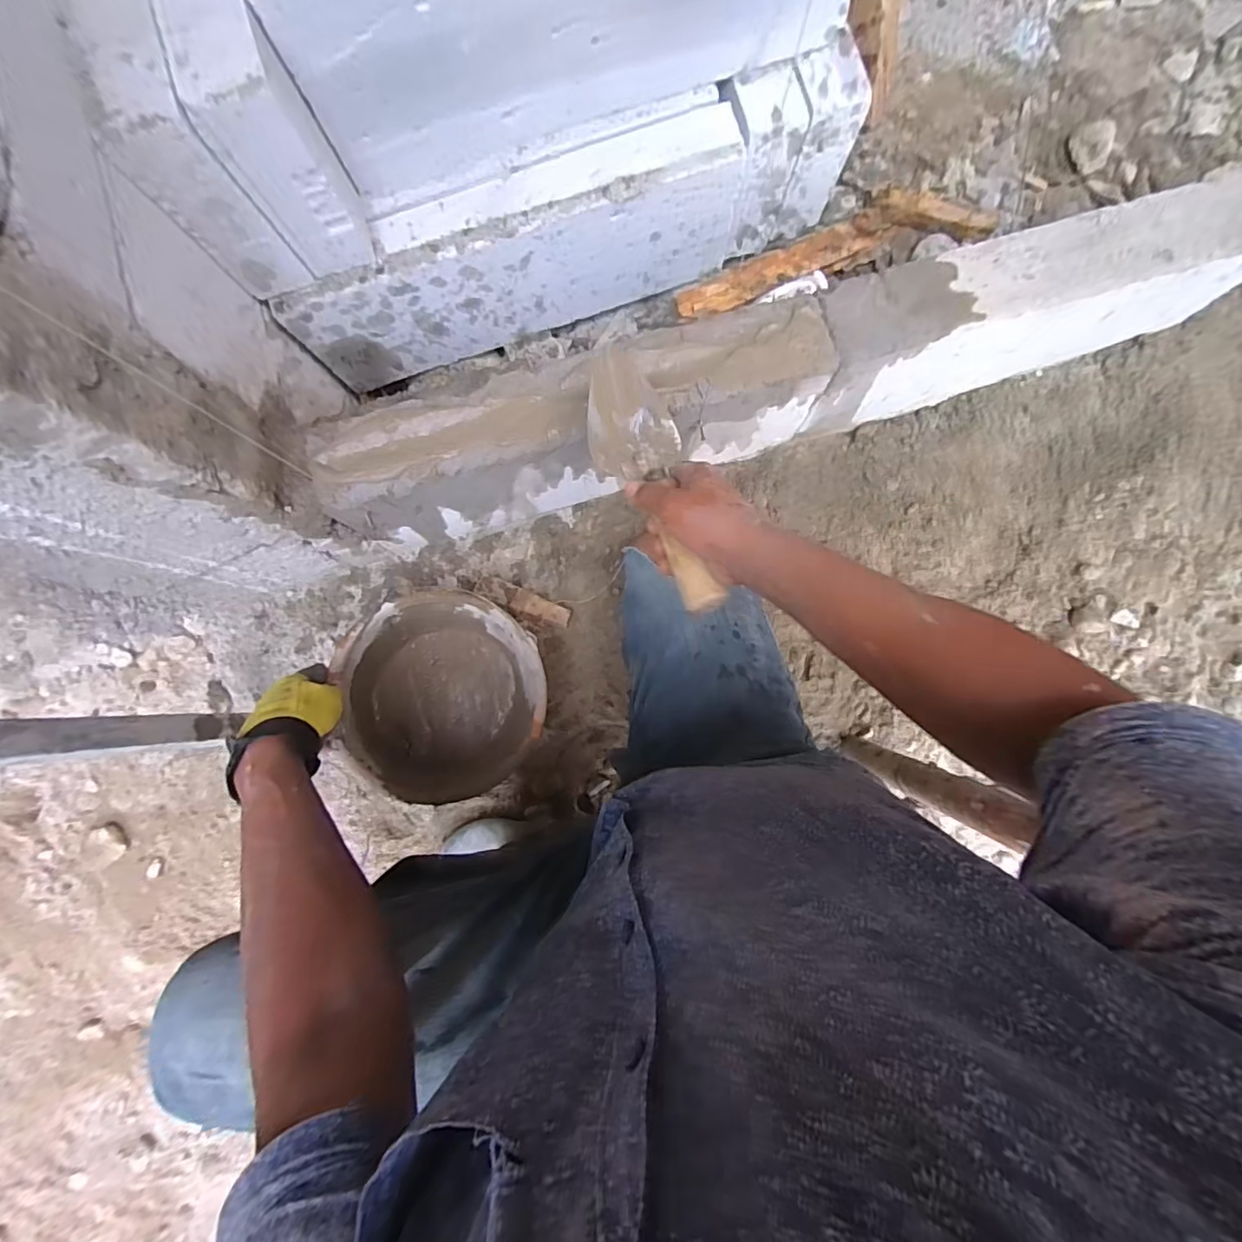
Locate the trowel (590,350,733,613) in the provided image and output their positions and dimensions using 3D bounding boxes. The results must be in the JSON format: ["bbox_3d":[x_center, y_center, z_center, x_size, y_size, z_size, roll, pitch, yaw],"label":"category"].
[{"bbox_3d":[0.026,-0.133,0.494,0.085,0.049,0.282,-17,66,-1],"label":"trowel"}]

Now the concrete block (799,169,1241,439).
[{"bbox_3d":[0.529,-0.402,0.701,0.609,0.199,0.113,-17,85,-1],"label":"concrete block"}]

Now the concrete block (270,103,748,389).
[{"bbox_3d":[-0.137,-0.483,0.735,0.581,0.207,0.082,-21,85,-1],"label":"concrete block"}]

